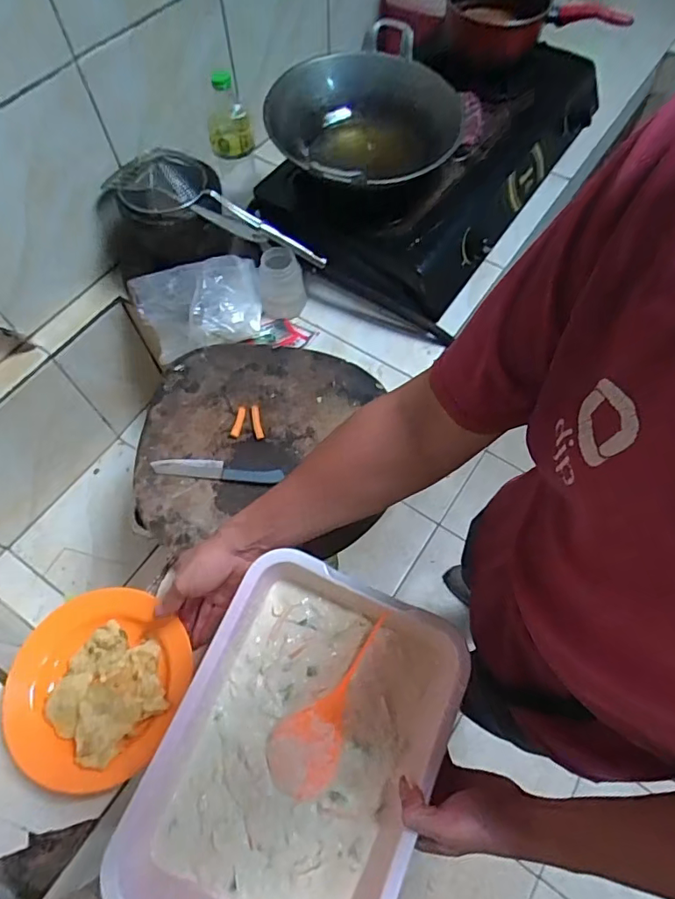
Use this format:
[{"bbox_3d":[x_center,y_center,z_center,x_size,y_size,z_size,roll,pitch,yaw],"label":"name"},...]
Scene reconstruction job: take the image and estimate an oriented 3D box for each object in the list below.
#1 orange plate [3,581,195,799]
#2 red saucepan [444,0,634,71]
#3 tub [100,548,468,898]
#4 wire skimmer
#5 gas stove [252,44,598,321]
[{"bbox_3d":[-0.282,0.276,0.602,0.187,0.036,0.208,24,65,13],"label":"orange plate"},{"bbox_3d":[0.357,-0.811,0.954,0.305,0.070,0.212,4,63,3],"label":"red saucepan"},{"bbox_3d":[-0.035,0.288,0.488,0.238,0.087,0.320,21,65,11],"label":"tub"},{"bbox_3d":[-0.165,-0.367,0.783,0.317,0.052,0.092,19,63,-11],"label":"wire skimmer"},{"bbox_3d":[0.183,-0.542,0.920,0.345,0.108,0.640,32,67,16],"label":"gas stove"}]

